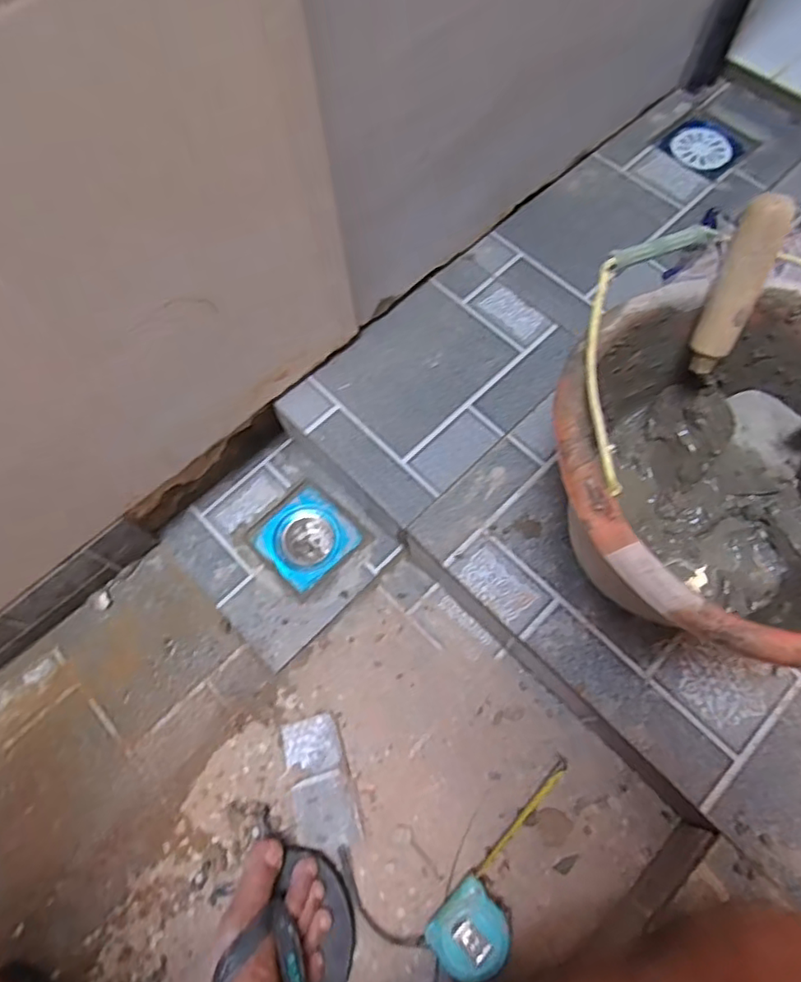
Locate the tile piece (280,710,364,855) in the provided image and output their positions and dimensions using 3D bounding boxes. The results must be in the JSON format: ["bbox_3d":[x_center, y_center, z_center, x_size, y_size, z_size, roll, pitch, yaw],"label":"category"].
[{"bbox_3d":[-0.078,0.286,0.585,0.056,0.011,0.119,-17,67,-5],"label":"tile piece"}]

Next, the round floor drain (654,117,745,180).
[{"bbox_3d":[0.406,-0.460,0.796,0.089,0.006,0.094,-37,70,-13],"label":"round floor drain"}]

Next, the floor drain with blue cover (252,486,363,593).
[{"bbox_3d":[-0.109,0.061,0.708,0.099,0.041,0.099,-43,73,-14],"label":"floor drain with blue cover"}]

